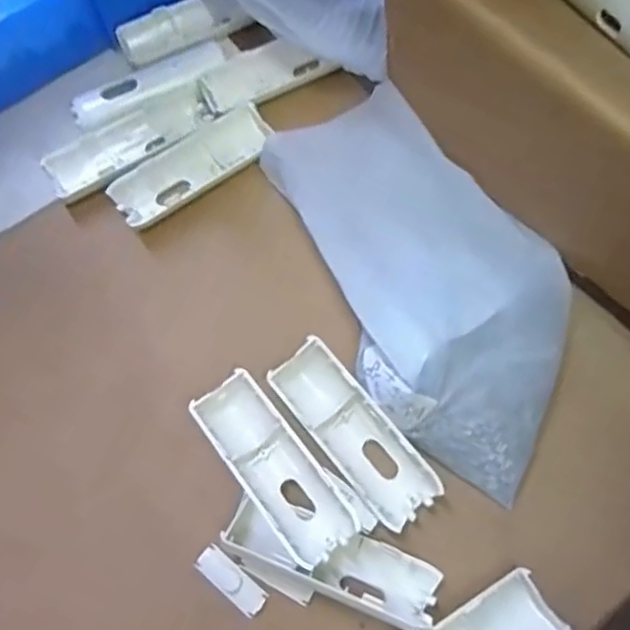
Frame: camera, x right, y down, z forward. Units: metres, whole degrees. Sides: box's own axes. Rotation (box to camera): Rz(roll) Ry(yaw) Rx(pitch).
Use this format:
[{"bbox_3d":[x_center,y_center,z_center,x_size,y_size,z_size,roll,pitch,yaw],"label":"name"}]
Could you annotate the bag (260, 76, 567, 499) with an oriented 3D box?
[{"bbox_3d":[0.051,-0.022,0.328,0.109,0.036,0.200,-38,73,-13],"label":"bag"}]

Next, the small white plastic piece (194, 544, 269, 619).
[{"bbox_3d":[-0.038,0.120,0.300,0.035,0.004,0.013,38,74,14],"label":"small white plastic piece"}]

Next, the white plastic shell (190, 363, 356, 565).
[{"bbox_3d":[-0.020,0.069,0.308,0.031,0.021,0.093,-36,73,-12],"label":"white plastic shell"}]

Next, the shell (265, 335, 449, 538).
[{"bbox_3d":[0.018,0.056,0.314,0.030,0.020,0.093,-37,73,-13],"label":"shell"}]

